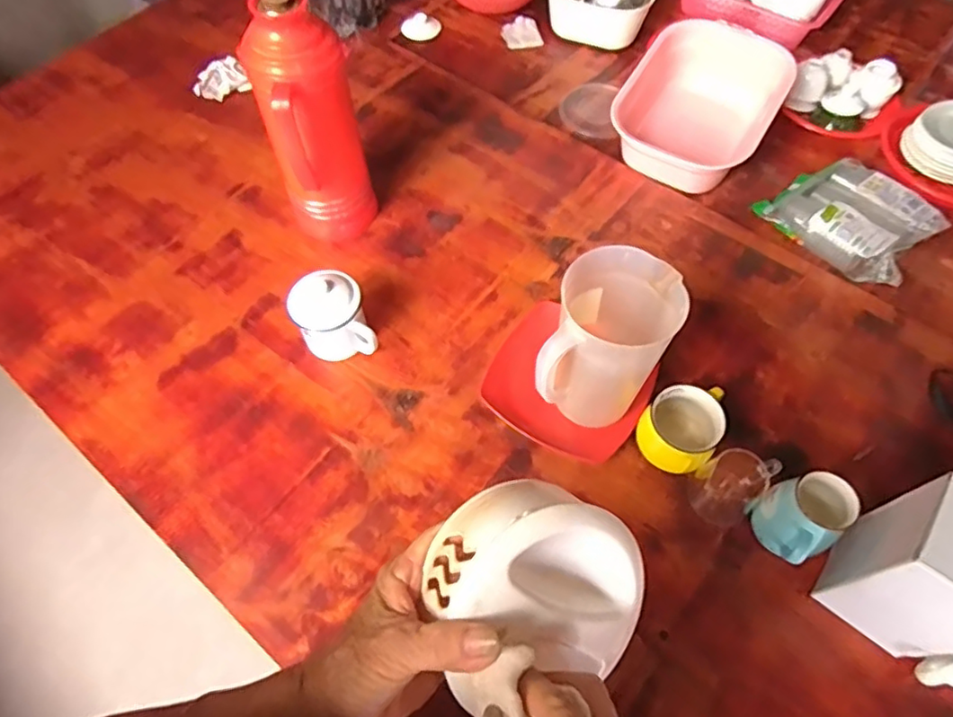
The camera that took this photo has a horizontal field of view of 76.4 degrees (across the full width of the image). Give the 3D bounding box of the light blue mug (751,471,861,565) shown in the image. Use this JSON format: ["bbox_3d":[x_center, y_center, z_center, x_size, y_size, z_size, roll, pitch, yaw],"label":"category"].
[{"bbox_3d":[0.361,0.182,0.684,0.079,0.115,0.074,0,60,1],"label":"light blue mug"}]

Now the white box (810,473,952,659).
[{"bbox_3d":[0.454,0.219,0.616,0.111,0.197,0.109,30,65,17],"label":"white box"}]

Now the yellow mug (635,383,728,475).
[{"bbox_3d":[0.263,0.084,0.770,0.094,0.079,0.114,34,65,19],"label":"yellow mug"}]

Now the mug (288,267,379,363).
[{"bbox_3d":[-0.199,-0.050,0.839,0.095,0.112,0.109,-23,61,-13],"label":"mug"}]

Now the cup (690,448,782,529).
[{"bbox_3d":[0.314,0.148,0.735,0.098,0.069,0.072,-36,65,-19],"label":"cup"}]

